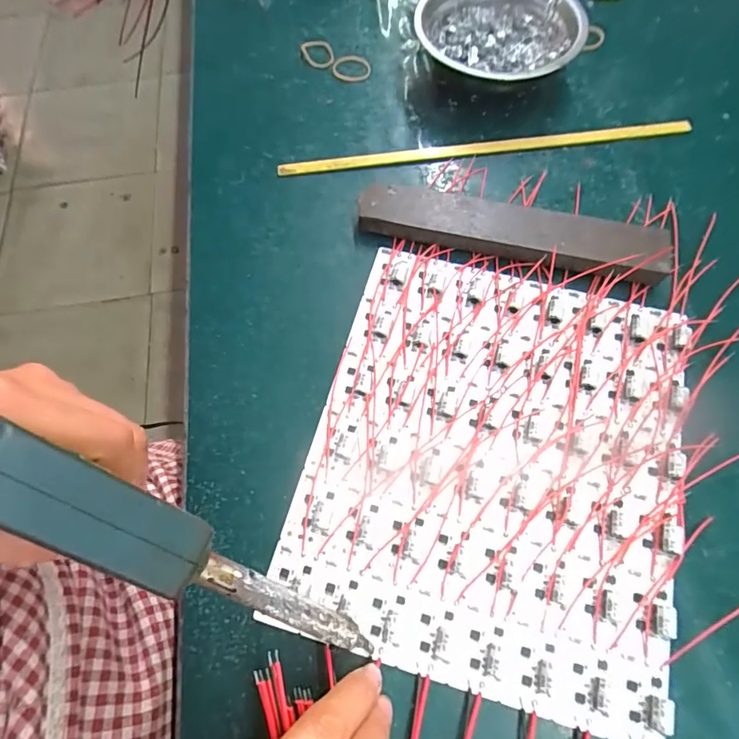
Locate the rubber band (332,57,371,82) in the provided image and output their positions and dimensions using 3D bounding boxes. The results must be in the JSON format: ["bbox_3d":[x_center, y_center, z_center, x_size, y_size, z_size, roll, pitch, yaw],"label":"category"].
[{"bbox_3d":[-0.015,-0.254,0.399,0.032,0.006,0.028,0,68,1],"label":"rubber band"}]

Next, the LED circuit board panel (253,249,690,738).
[{"bbox_3d":[0.072,0.047,0.267,0.199,0.010,0.235,15,69,7],"label":"LED circuit board panel"}]

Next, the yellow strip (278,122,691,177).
[{"bbox_3d":[0.088,-0.168,0.355,0.307,0.008,0.011,-7,68,-2],"label":"yellow strip"}]

